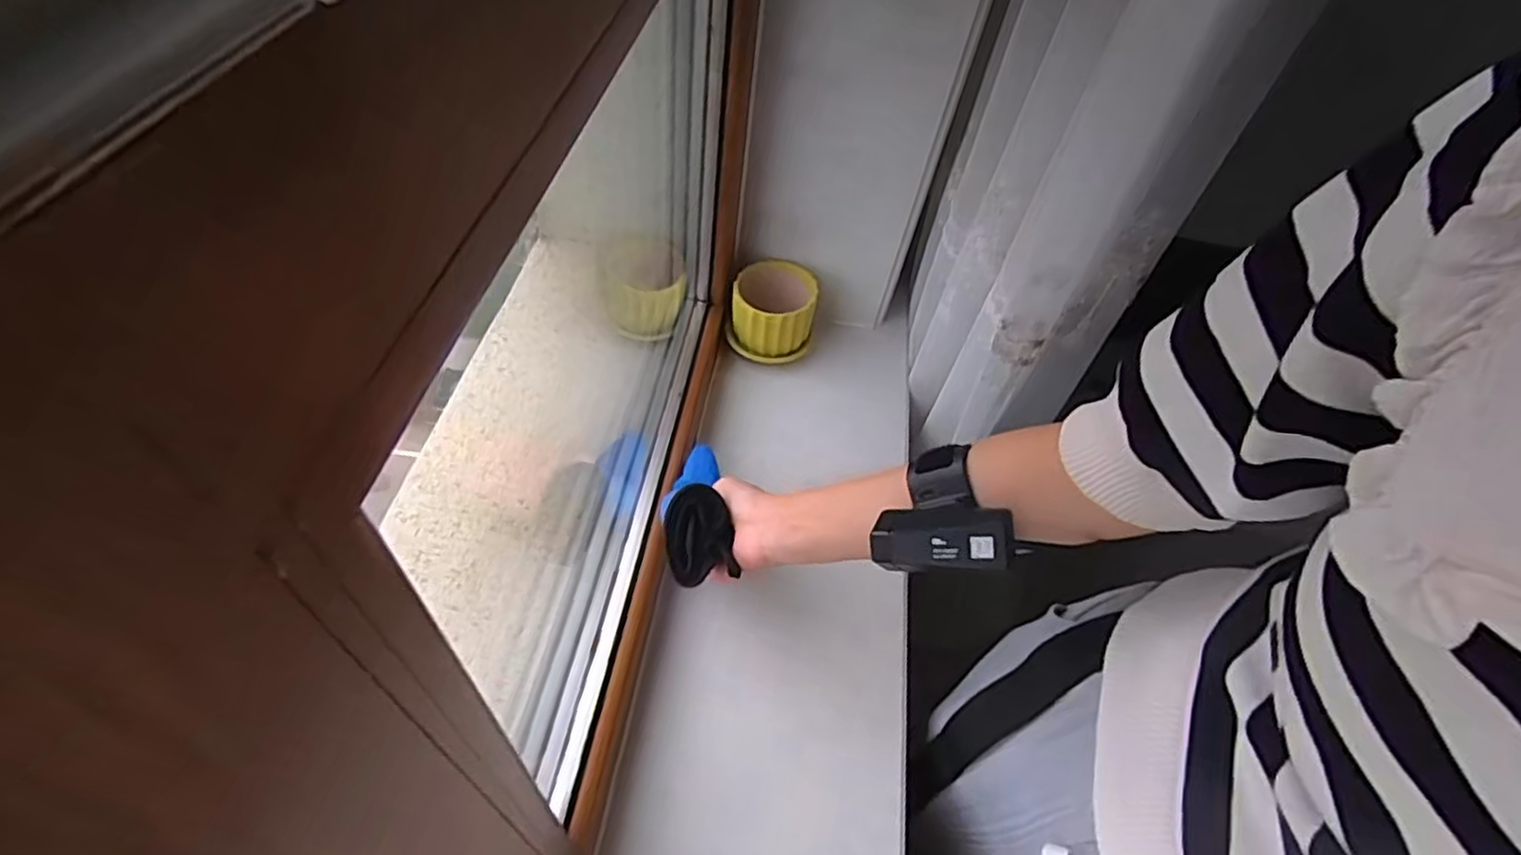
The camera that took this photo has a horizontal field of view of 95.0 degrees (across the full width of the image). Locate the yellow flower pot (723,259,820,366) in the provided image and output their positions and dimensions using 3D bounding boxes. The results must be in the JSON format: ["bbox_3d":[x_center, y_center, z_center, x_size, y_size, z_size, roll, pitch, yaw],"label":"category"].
[{"bbox_3d":[0.013,-0.118,0.730,0.086,0.096,0.080,1,51,-1],"label":"yellow flower pot"}]

